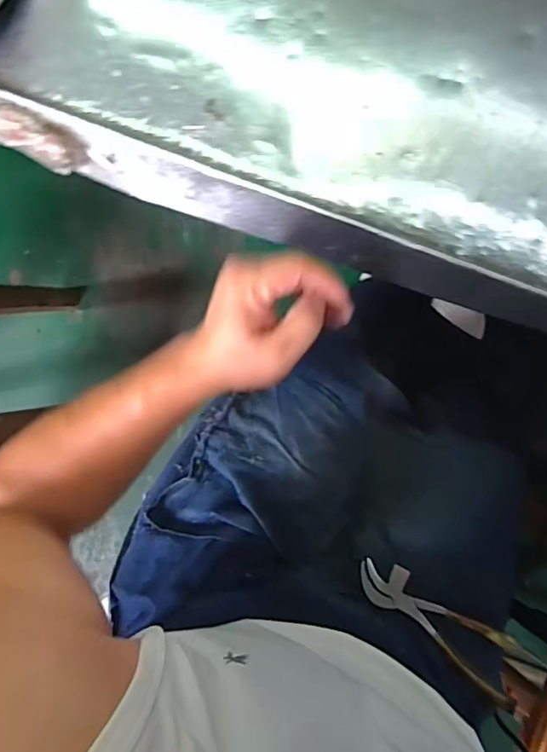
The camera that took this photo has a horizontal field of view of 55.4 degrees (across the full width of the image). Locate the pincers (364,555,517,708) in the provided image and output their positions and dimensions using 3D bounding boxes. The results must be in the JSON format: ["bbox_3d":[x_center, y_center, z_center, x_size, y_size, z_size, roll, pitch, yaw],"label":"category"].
[{"bbox_3d":[0.171,0.254,0.538,0.183,0.018,0.055,34,92,15],"label":"pincers"}]

